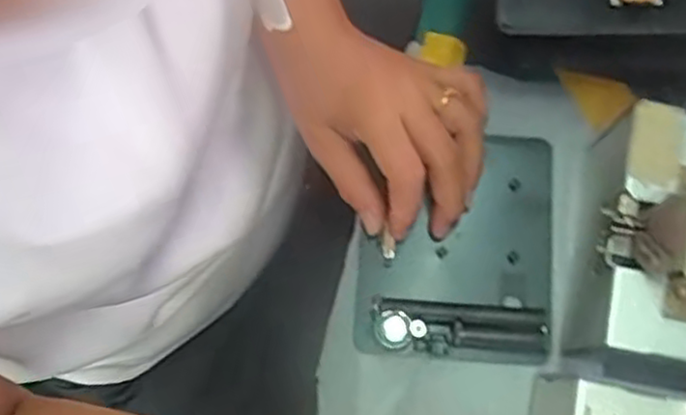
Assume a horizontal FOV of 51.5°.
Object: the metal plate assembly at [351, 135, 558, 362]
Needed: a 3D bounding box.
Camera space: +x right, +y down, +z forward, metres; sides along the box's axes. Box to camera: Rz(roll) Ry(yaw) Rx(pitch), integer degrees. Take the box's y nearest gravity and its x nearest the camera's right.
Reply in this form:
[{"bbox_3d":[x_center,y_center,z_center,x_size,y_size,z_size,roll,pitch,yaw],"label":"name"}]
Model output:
[{"bbox_3d":[0.064,0.020,0.412,0.111,0.024,0.130,2,77,2],"label":"metal plate assembly"}]

